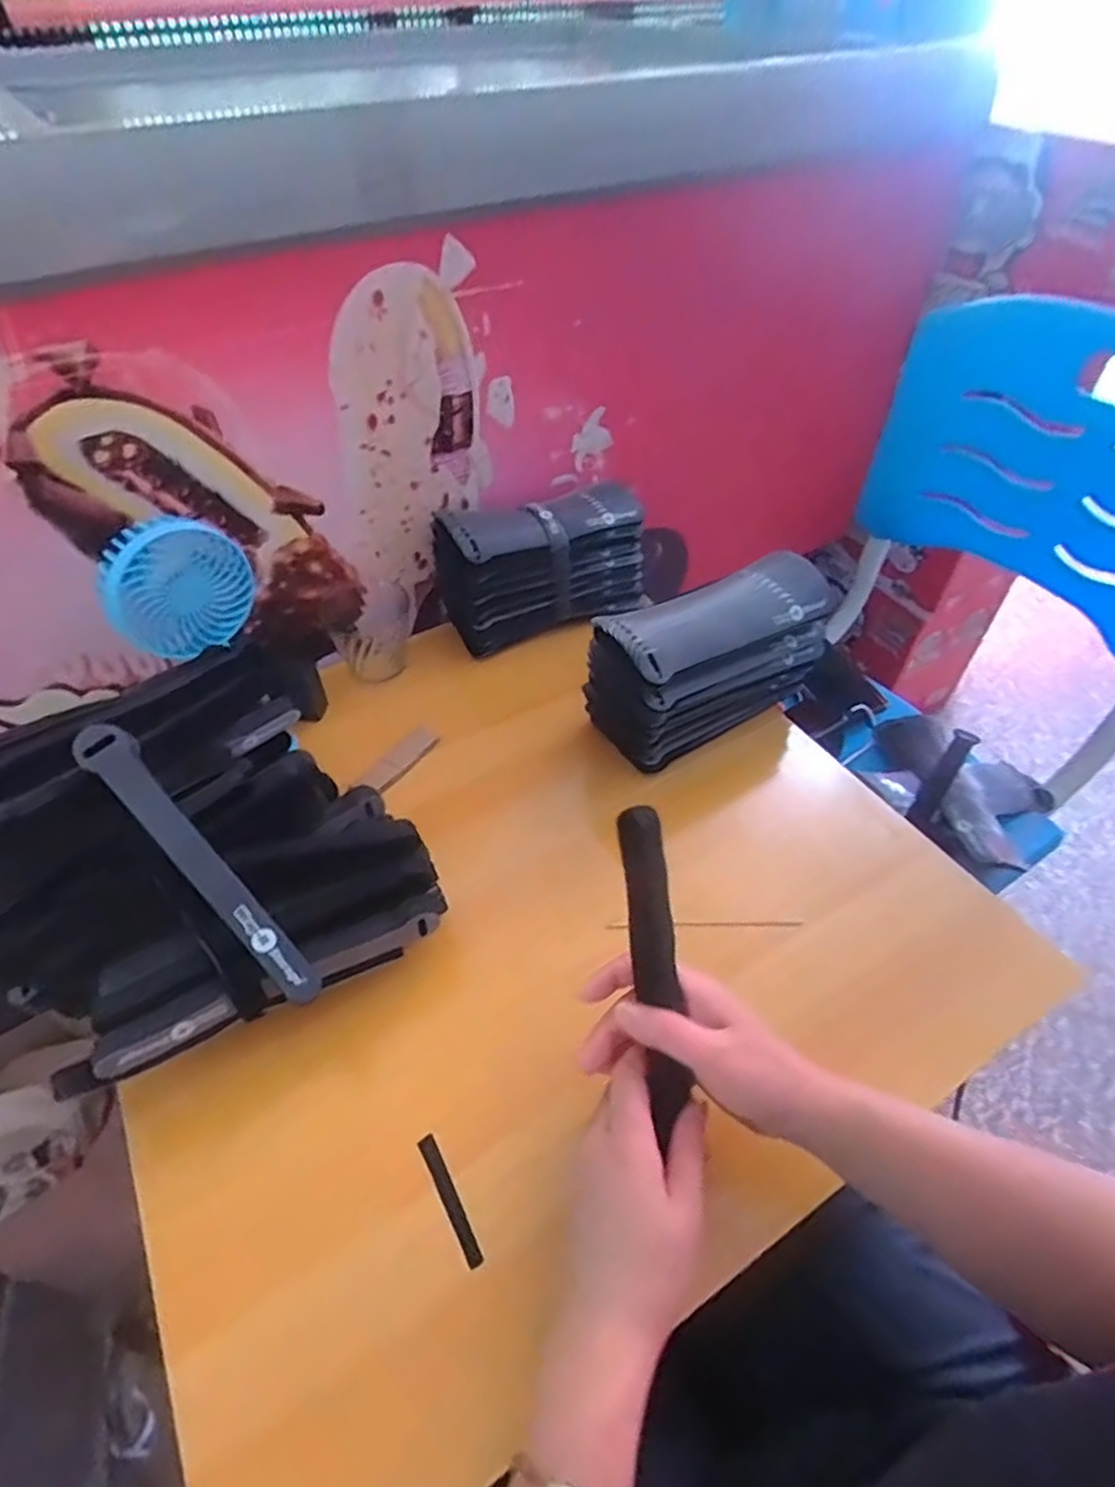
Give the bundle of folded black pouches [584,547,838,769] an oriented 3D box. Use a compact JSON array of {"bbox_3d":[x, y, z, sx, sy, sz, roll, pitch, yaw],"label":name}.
[{"bbox_3d":[0.135,-0.073,0.600,0.221,0.137,0.084,-26,54,-20],"label":"bundle of folded black pouches"}]

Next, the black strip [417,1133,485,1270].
[{"bbox_3d":[-0.062,0.266,0.407,0.010,0.011,0.071,-25,53,-19],"label":"black strip"}]

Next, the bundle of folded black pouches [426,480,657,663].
[{"bbox_3d":[-0.014,-0.183,0.713,0.212,0.122,0.081,-23,53,-18],"label":"bundle of folded black pouches"}]

